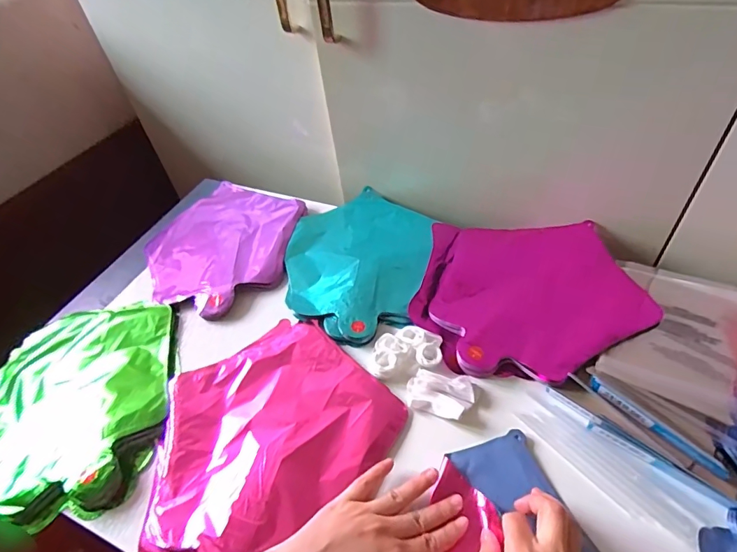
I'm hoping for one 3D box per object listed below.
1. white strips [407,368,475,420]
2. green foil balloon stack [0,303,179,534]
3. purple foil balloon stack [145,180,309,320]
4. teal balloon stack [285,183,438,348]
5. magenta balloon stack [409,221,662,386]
[{"bbox_3d":[0.070,0.115,0.436,0.062,0.014,0.042,13,50,17],"label":"white strips"},{"bbox_3d":[-0.315,0.127,0.478,0.231,0.029,0.238,5,48,10],"label":"green foil balloon stack"},{"bbox_3d":[-0.207,-0.046,0.624,0.227,0.021,0.224,17,52,20],"label":"purple foil balloon stack"},{"bbox_3d":[-0.017,-0.027,0.579,0.183,0.016,0.255,6,49,11],"label":"teal balloon stack"},{"bbox_3d":[0.183,0.016,0.512,0.245,0.015,0.218,1,48,7],"label":"magenta balloon stack"}]

